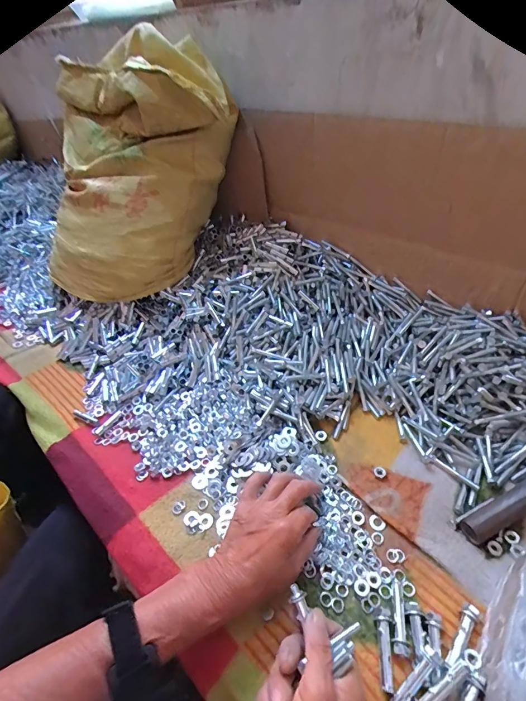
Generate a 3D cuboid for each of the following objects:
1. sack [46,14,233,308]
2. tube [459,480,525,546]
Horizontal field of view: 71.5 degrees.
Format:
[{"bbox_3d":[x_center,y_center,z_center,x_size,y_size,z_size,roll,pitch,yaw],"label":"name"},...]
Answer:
[{"bbox_3d":[-0.253,-0.313,0.637,0.312,0.317,0.343,-27,47,-20],"label":"sack"},{"bbox_3d":[0.262,0.154,0.371,0.127,0.030,0.027,-21,46,-14],"label":"tube"}]

